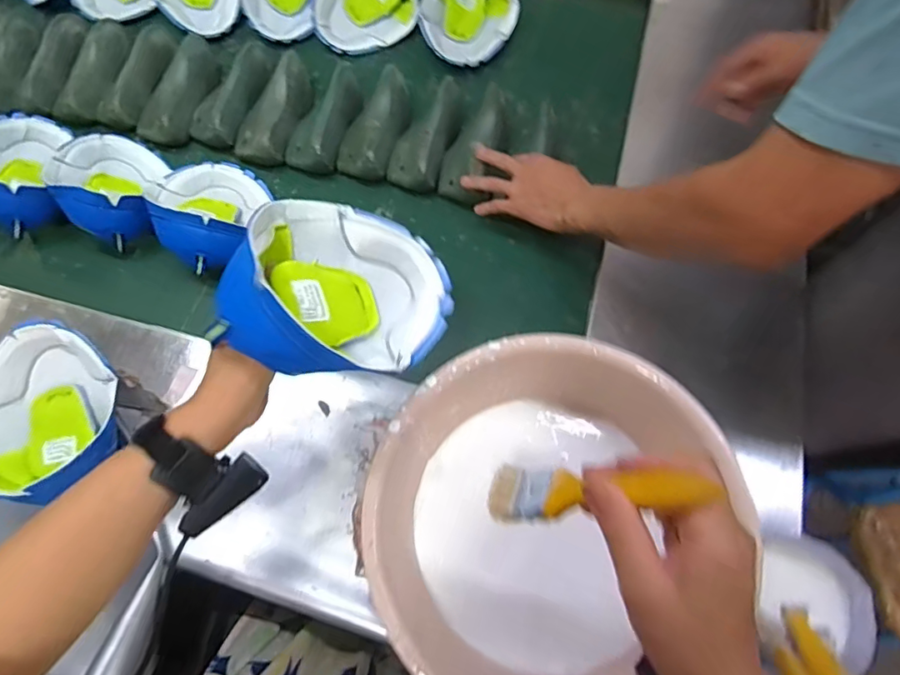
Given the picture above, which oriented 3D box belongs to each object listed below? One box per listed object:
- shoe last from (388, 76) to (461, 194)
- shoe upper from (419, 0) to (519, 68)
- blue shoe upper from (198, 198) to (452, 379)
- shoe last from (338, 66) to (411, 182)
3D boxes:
[{"bbox_3d":[-0.034,-0.297,0.757,0.077,0.054,0.174,14,68,8],"label":"shoe last"},{"bbox_3d":[0.031,-0.515,0.834,0.153,0.083,0.152,3,66,3],"label":"shoe upper"},{"bbox_3d":[-0.098,-0.033,0.436,0.184,0.096,0.148,-2,72,-48],"label":"blue shoe upper"},{"bbox_3d":[-0.109,-0.318,0.775,0.082,0.053,0.167,16,68,9],"label":"shoe last"}]

